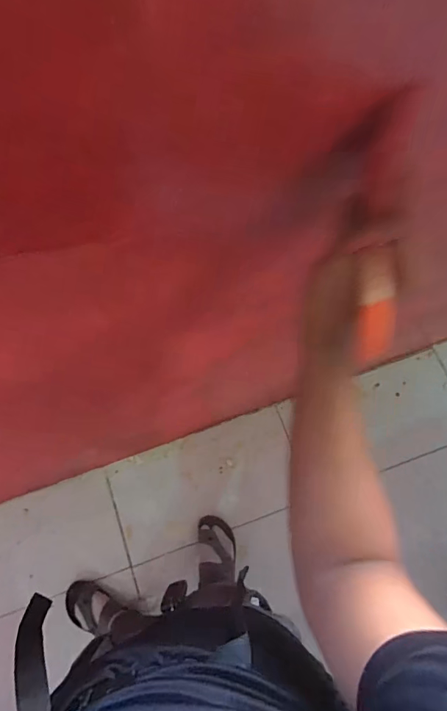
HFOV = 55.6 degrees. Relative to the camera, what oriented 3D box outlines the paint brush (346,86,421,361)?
[{"bbox_3d":[0.113,-0.088,0.298,0.026,0.027,0.178,6,88,3],"label":"paint brush"}]

